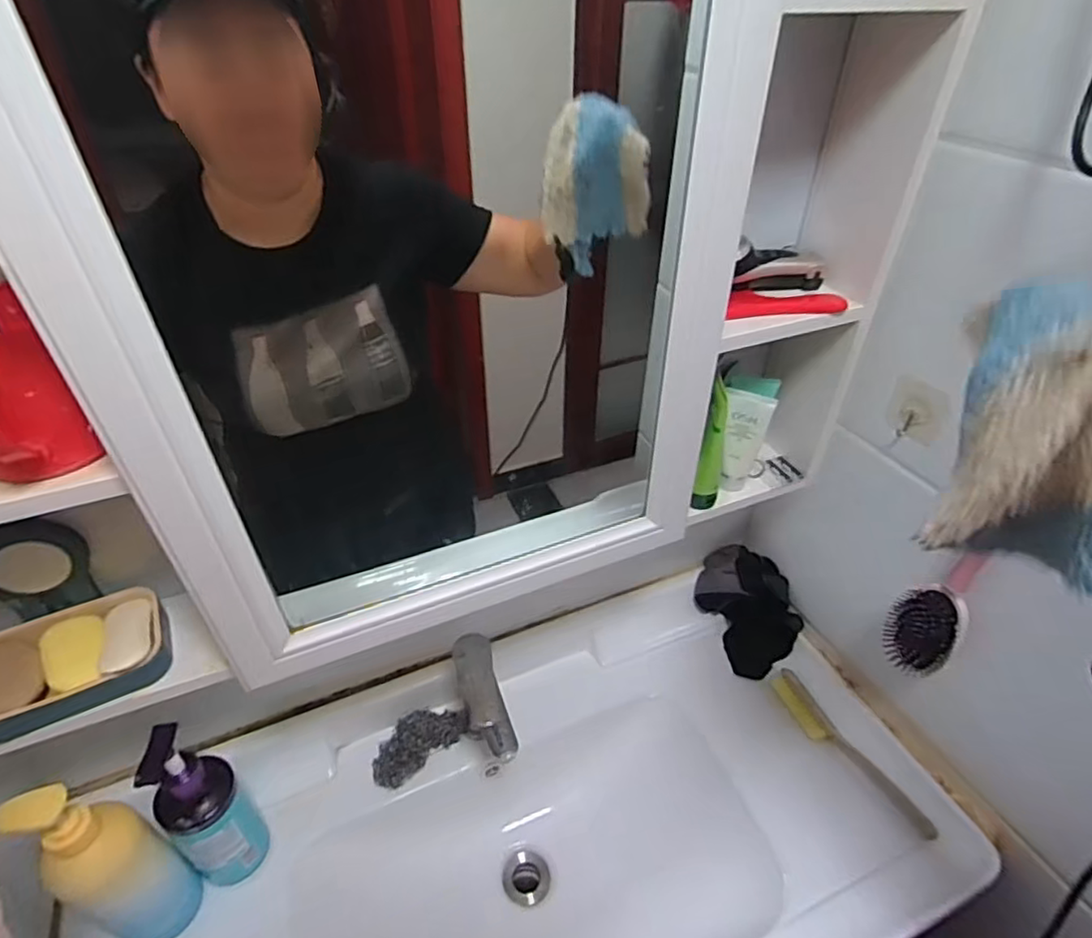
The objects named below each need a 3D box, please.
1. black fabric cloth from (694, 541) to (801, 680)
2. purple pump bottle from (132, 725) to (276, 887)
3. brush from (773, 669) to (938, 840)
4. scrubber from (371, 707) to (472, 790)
[{"bbox_3d":[0.284,0.189,0.897,0.107,0.091,0.170,-16,42,-19],"label":"black fabric cloth"},{"bbox_3d":[-0.329,0.322,0.602,0.070,0.225,0.066,30,48,31],"label":"purple pump bottle"},{"bbox_3d":[0.363,0.342,0.761,0.034,0.019,0.222,-18,43,-21],"label":"brush"},{"bbox_3d":[-0.155,0.326,0.757,0.117,0.024,0.055,-29,48,-31],"label":"scrubber"}]

